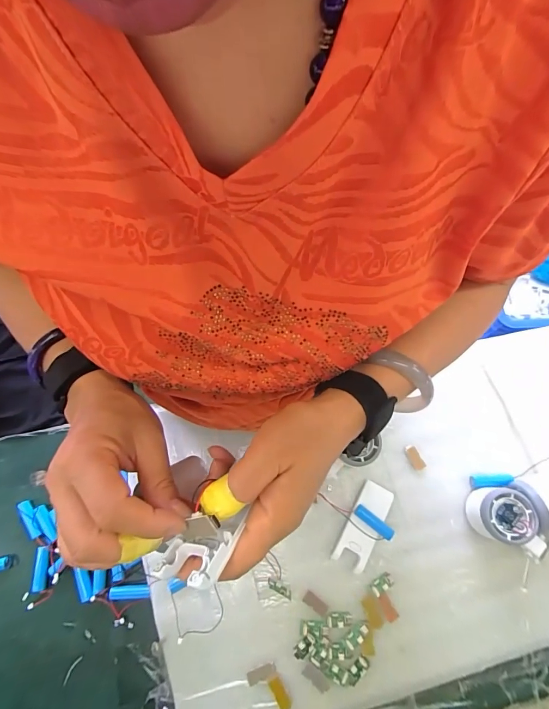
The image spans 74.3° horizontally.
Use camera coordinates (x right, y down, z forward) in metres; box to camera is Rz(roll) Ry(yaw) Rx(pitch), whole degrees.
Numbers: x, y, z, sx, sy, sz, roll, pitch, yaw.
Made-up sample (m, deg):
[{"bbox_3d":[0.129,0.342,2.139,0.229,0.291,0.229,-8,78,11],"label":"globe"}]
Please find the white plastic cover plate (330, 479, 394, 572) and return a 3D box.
[{"bbox_3d":[0.111,0.211,0.447,0.045,0.017,0.101,28,75,10],"label":"white plastic cover plate"}]

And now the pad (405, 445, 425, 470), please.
[{"bbox_3d":[0.184,0.136,0.476,0.015,0.004,0.032,-28,73,-6],"label":"pad"}]

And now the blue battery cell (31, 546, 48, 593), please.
[{"bbox_3d":[-0.288,0.265,0.449,0.017,0.015,0.049,-1,72,2],"label":"blue battery cell"}]

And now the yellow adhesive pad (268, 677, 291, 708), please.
[{"bbox_3d":[0.005,0.371,0.395,0.013,0.005,0.030,-32,74,-8],"label":"yellow adhesive pad"}]

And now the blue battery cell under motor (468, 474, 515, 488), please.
[{"bbox_3d":[0.273,0.158,0.454,0.051,0.015,0.014,-5,72,1],"label":"blue battery cell under motor"}]

